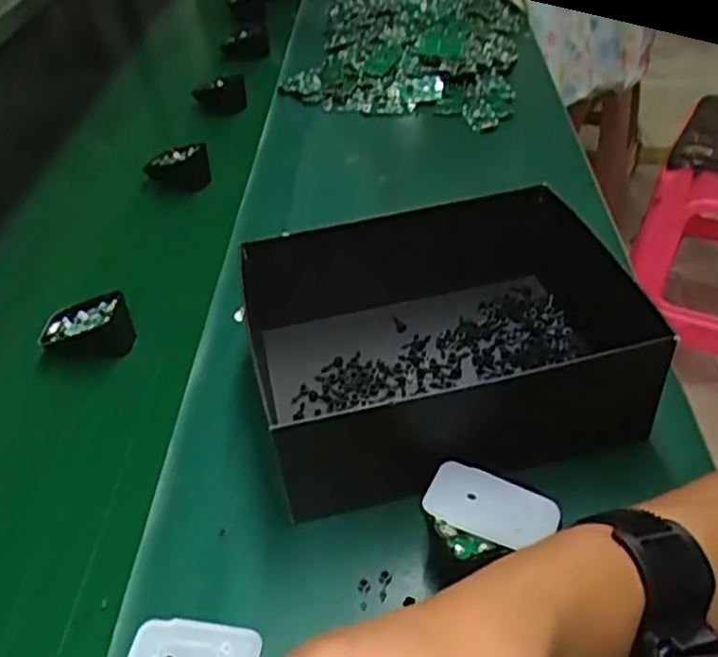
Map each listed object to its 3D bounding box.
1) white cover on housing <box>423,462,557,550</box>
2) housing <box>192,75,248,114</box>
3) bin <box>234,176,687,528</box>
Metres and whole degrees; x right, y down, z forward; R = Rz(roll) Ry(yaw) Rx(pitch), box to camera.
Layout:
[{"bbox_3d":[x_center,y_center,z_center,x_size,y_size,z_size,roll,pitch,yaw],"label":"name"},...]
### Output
[{"bbox_3d":[0.071,0.095,0.379,0.066,0.006,0.041,21,43,13],"label":"white cover on housing"},{"bbox_3d":[-0.189,-0.312,0.953,0.073,0.051,0.028,0,41,7],"label":"housing"},{"bbox_3d":[0.050,0.004,0.476,0.238,0.086,0.194,-12,41,-8],"label":"bin"}]

